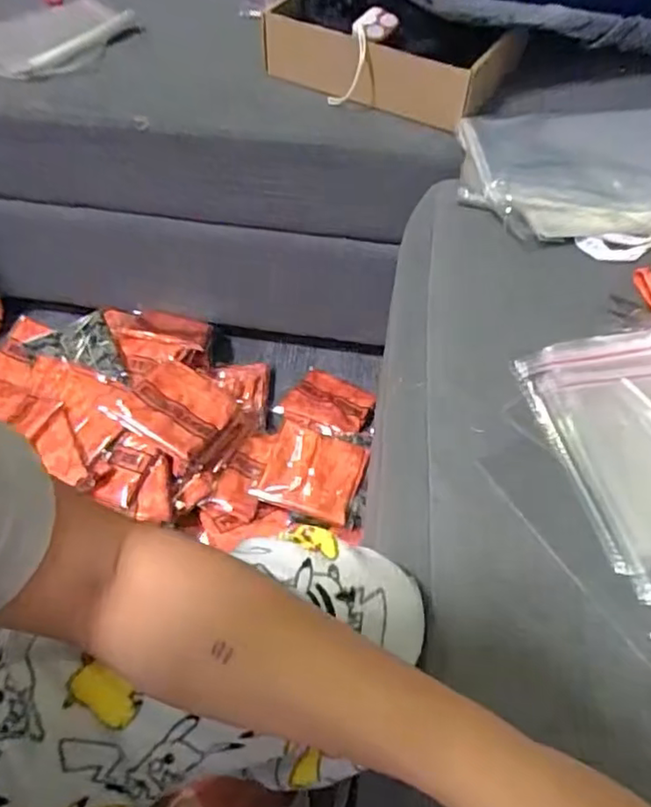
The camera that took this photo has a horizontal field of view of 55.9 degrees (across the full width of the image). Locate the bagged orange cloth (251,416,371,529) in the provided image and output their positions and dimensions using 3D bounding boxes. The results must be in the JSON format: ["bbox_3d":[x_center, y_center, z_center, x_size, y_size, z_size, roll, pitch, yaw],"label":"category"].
[{"bbox_3d":[-0.017,0.093,0.832,0.125,0.035,0.113,16,55,12],"label":"bagged orange cloth"}]

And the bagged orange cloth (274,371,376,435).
[{"bbox_3d":[0.003,0.003,0.916,0.124,0.018,0.124,22,40,9],"label":"bagged orange cloth"}]

